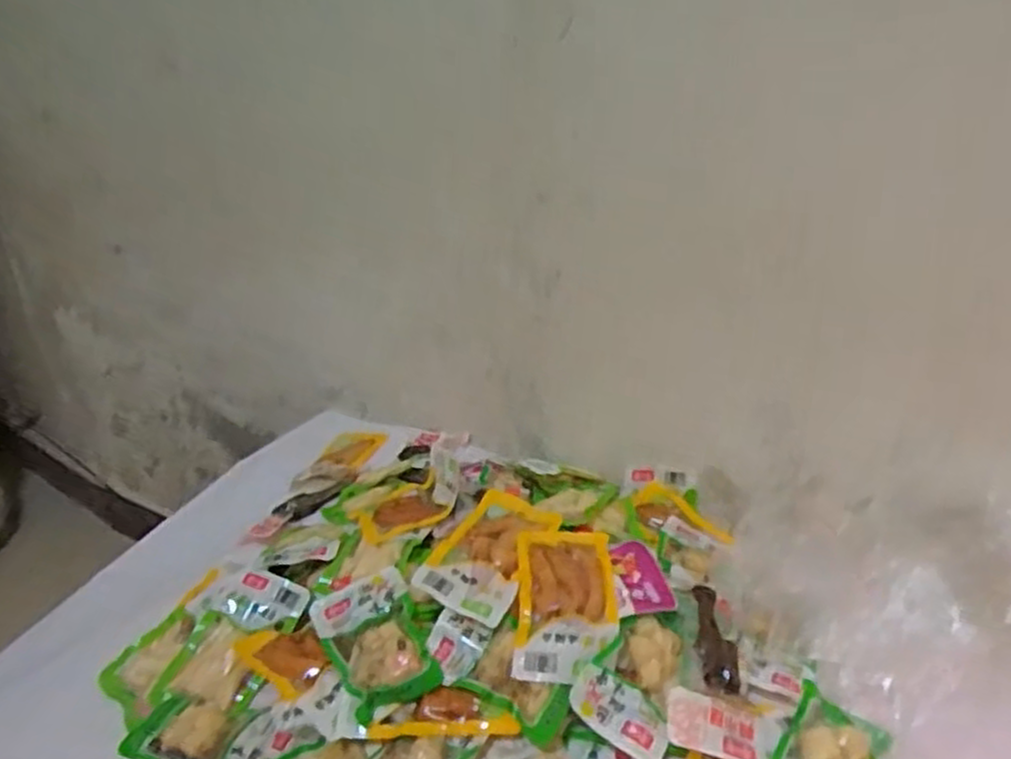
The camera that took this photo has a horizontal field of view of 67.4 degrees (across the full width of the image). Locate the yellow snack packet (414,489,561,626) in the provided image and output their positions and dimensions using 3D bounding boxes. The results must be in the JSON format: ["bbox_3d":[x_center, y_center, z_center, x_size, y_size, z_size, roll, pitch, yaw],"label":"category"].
[{"bbox_3d":[-0.014,0.155,0.667,0.082,0.030,0.130,11,34,27],"label":"yellow snack packet"}]

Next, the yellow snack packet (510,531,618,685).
[{"bbox_3d":[0.050,0.181,0.624,0.080,0.012,0.133,3,45,2],"label":"yellow snack packet"}]

